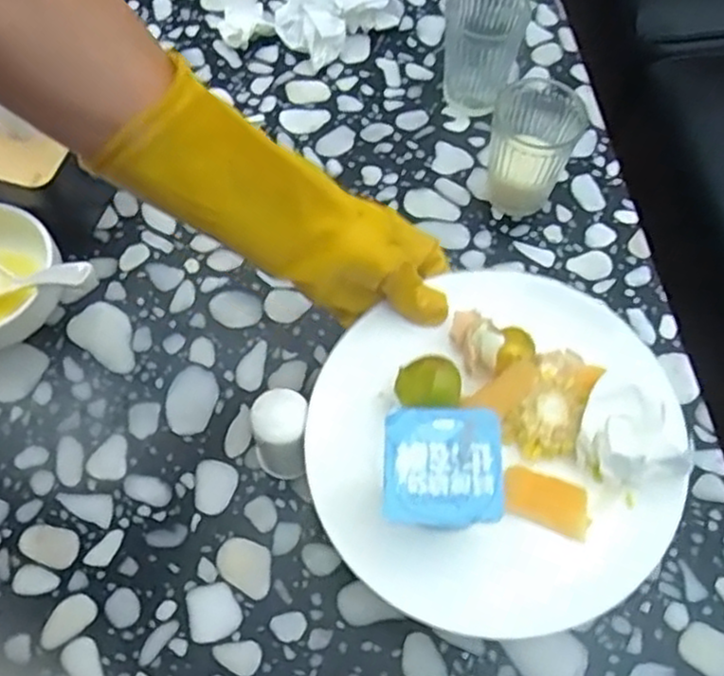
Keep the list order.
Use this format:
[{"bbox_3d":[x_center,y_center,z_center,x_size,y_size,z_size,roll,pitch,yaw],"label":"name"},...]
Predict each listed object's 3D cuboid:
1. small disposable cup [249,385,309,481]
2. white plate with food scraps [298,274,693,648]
[{"bbox_3d":[-0.058,0.067,0.495,0.046,0.069,0.045,5,63,2],"label":"small disposable cup"},{"bbox_3d":[0.081,0.062,0.432,0.198,0.067,0.202,0,63,0],"label":"white plate with food scraps"}]

